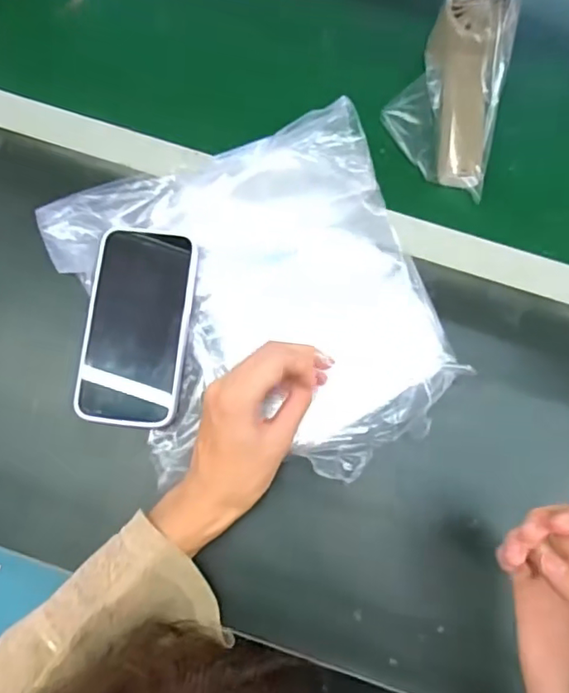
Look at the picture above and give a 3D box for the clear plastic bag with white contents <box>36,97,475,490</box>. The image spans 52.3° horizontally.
[{"bbox_3d":[-0.020,-0.031,0.435,0.239,0.050,0.266,-23,80,-5],"label":"clear plastic bag with white contents"}]

